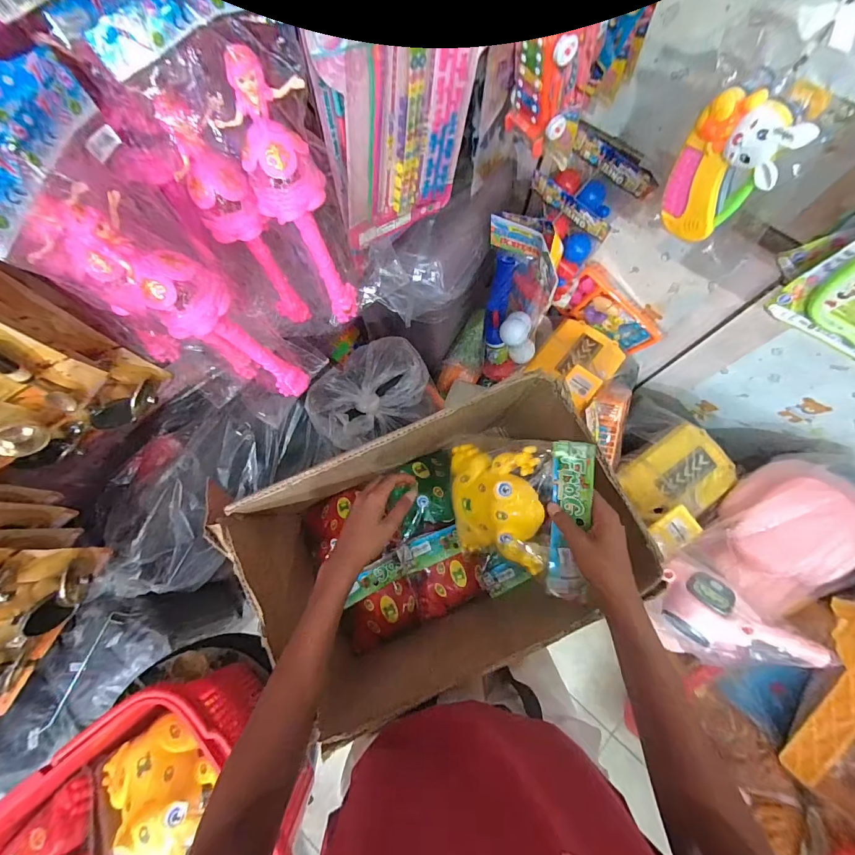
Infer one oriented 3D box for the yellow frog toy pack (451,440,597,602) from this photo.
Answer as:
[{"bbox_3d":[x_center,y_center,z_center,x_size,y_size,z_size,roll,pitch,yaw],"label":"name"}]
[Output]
[{"bbox_3d":[0.100,0.096,0.516,0.229,0.055,0.189,14,100,37],"label":"yellow frog toy pack"}]

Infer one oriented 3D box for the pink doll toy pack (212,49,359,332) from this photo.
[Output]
[{"bbox_3d":[-0.151,-0.251,0.488,0.076,0.334,0.042,-21,74,-6],"label":"pink doll toy pack"}]

